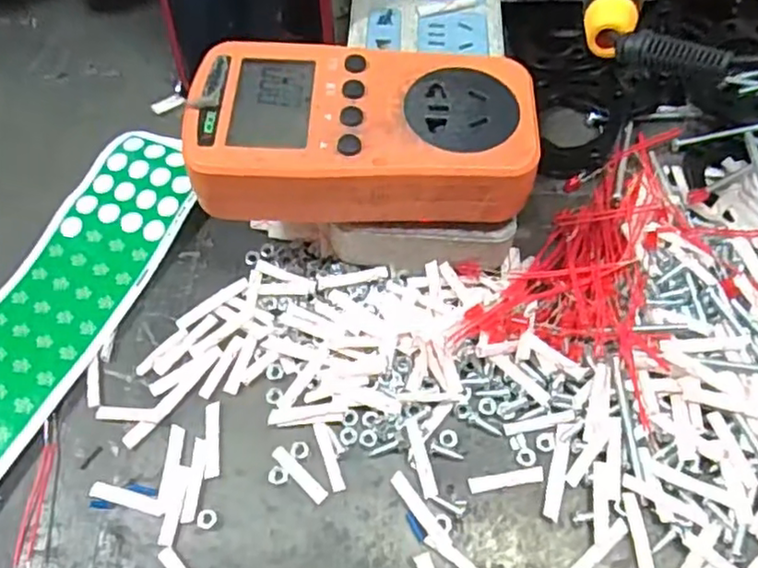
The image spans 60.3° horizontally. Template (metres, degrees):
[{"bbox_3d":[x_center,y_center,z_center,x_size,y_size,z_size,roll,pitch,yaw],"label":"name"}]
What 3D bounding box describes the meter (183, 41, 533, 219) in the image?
[{"bbox_3d":[-0.005,-0.058,0.250,0.124,0.032,0.066,-1,61,1],"label":"meter"}]

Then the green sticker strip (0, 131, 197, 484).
[{"bbox_3d":[-0.148,0.020,0.278,0.059,0.007,0.212,21,64,15],"label":"green sticker strip"}]

